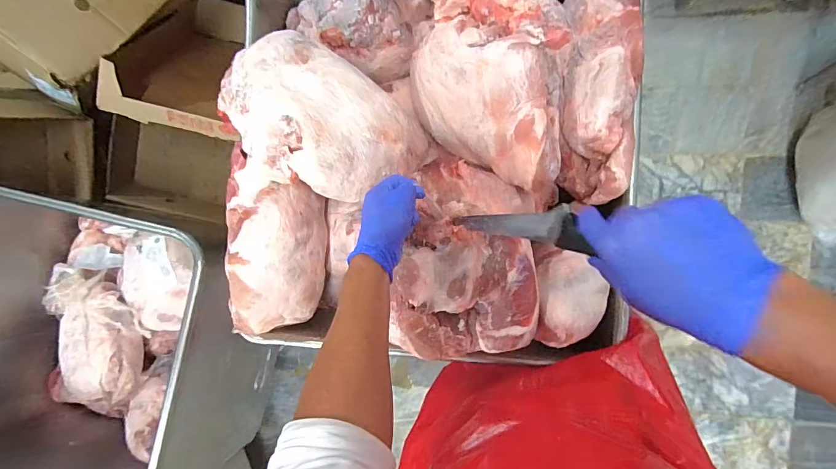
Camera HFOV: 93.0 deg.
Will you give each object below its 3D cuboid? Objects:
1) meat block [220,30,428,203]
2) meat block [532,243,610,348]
[{"bbox_3d":[-0.158,-0.169,0.607,0.304,0.124,0.203,37,97,5],"label":"meat block"},{"bbox_3d":[0.229,0.099,0.593,0.108,0.069,0.158,-1,92,8],"label":"meat block"}]

